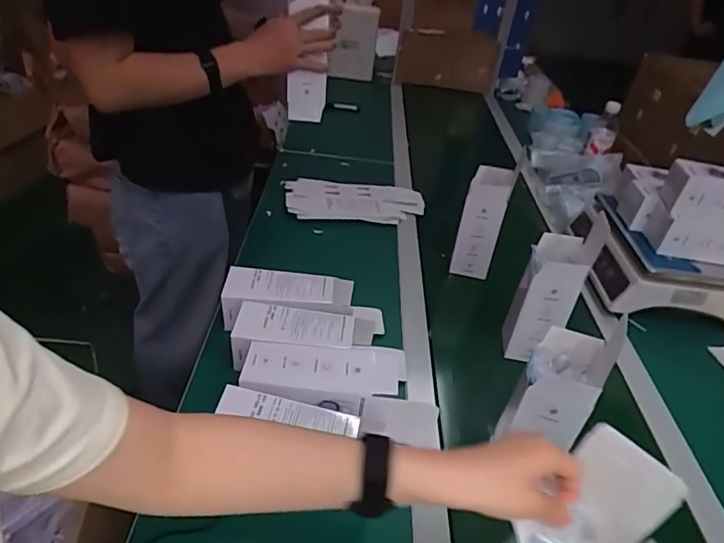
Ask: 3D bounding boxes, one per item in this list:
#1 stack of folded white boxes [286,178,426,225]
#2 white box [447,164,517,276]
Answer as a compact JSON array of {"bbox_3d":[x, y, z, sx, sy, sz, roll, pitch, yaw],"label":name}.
[{"bbox_3d":[-0.012,-0.157,1.132,0.300,0.032,0.156,2,34,-8],"label":"stack of folded white boxes"},{"bbox_3d":[0.217,-0.088,0.939,0.069,0.195,0.062,15,35,11],"label":"white box"}]

